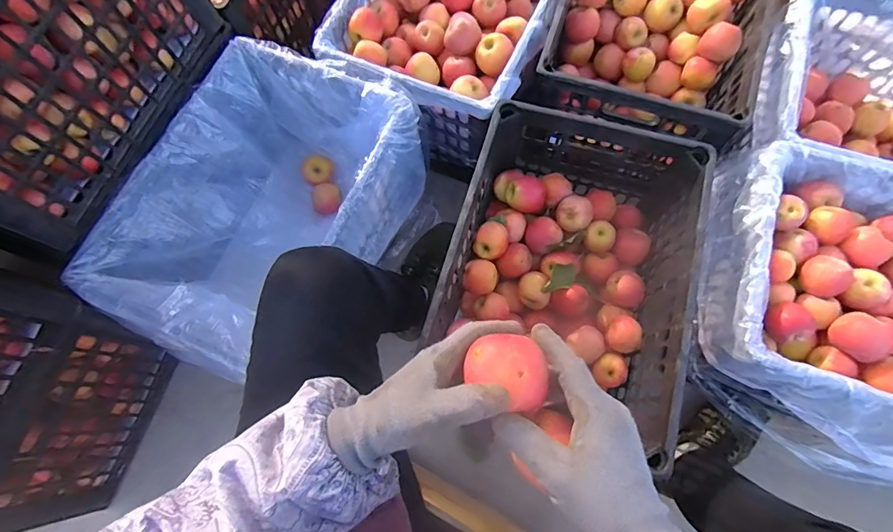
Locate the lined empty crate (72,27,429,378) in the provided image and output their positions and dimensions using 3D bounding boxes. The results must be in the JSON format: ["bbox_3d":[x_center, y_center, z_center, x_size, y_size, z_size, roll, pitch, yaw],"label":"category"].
[{"bbox_3d":[-0.297,-0.094,0.768,0.382,0.212,0.506,27,75,8],"label":"lined empty crate"}]

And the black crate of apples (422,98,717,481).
[{"bbox_3d":[0.182,0.008,0.710,0.334,0.213,0.471,16,74,5],"label":"black crate of apples"}]

